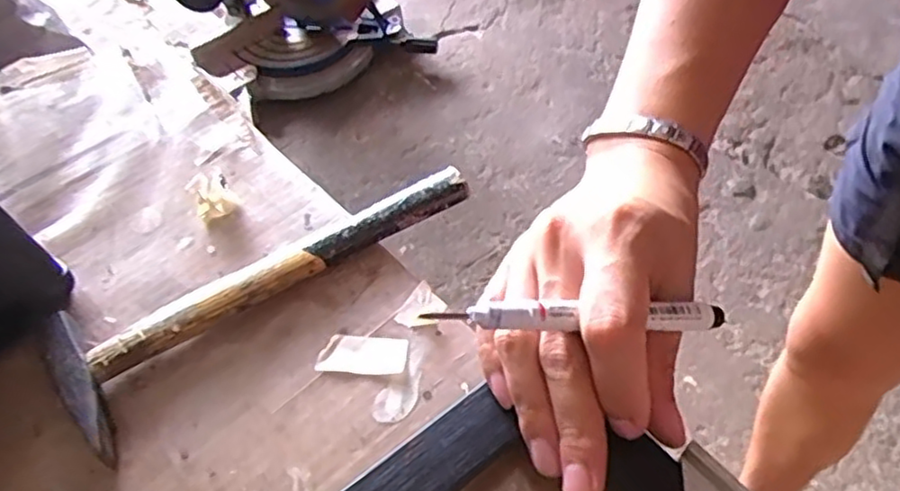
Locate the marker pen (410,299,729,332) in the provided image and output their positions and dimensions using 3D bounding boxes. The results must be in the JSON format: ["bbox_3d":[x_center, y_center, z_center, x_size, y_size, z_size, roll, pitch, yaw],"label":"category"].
[{"bbox_3d":[0.050,0.025,0.245,0.125,0.008,0.008,3,48,-25],"label":"marker pen"}]

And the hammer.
[{"bbox_3d":[-0.084,0.012,0.327,0.199,0.021,0.065,-32,57,-21],"label":"hammer"}]

